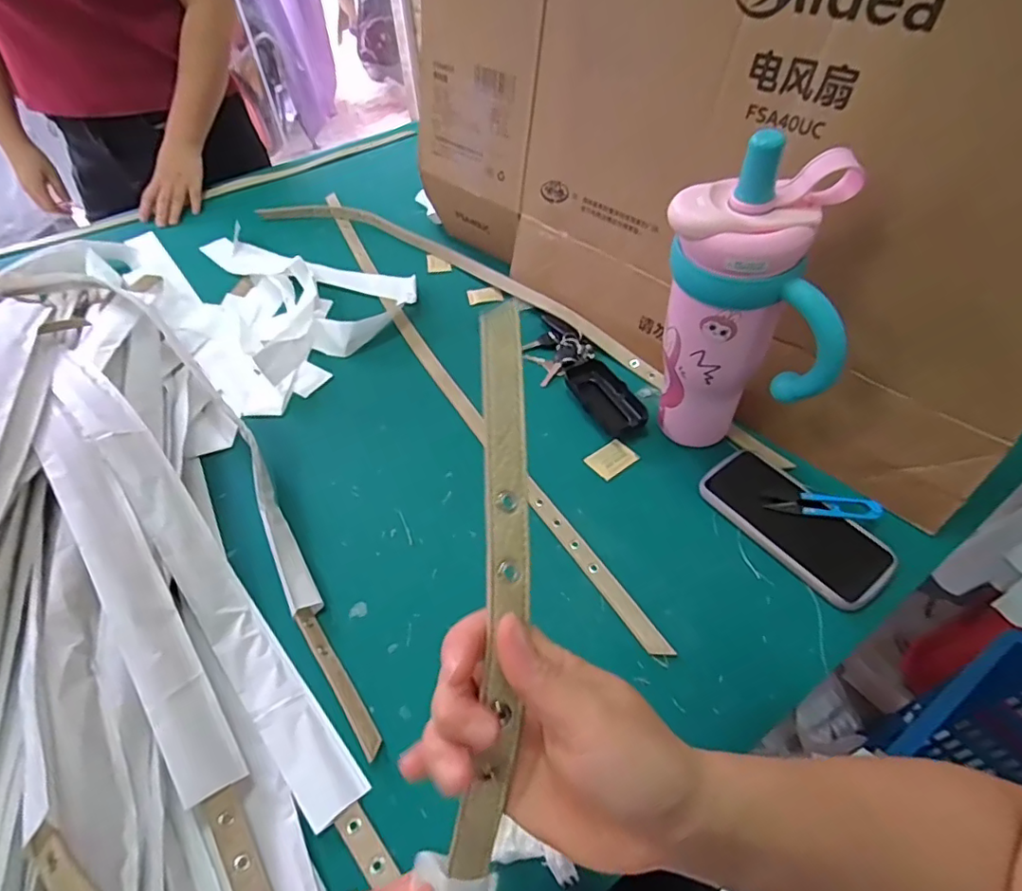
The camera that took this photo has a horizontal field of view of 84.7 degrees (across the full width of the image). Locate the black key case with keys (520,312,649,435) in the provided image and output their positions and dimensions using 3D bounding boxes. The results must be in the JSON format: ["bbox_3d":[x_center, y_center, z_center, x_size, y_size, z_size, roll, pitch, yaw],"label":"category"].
[{"bbox_3d":[0.078,-0.088,0.663,0.078,0.020,0.217,-17,51,-11],"label":"black key case with keys"}]

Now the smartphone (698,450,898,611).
[{"bbox_3d":[0.265,0.071,0.527,0.084,0.020,0.168,-32,55,-21],"label":"smartphone"}]

